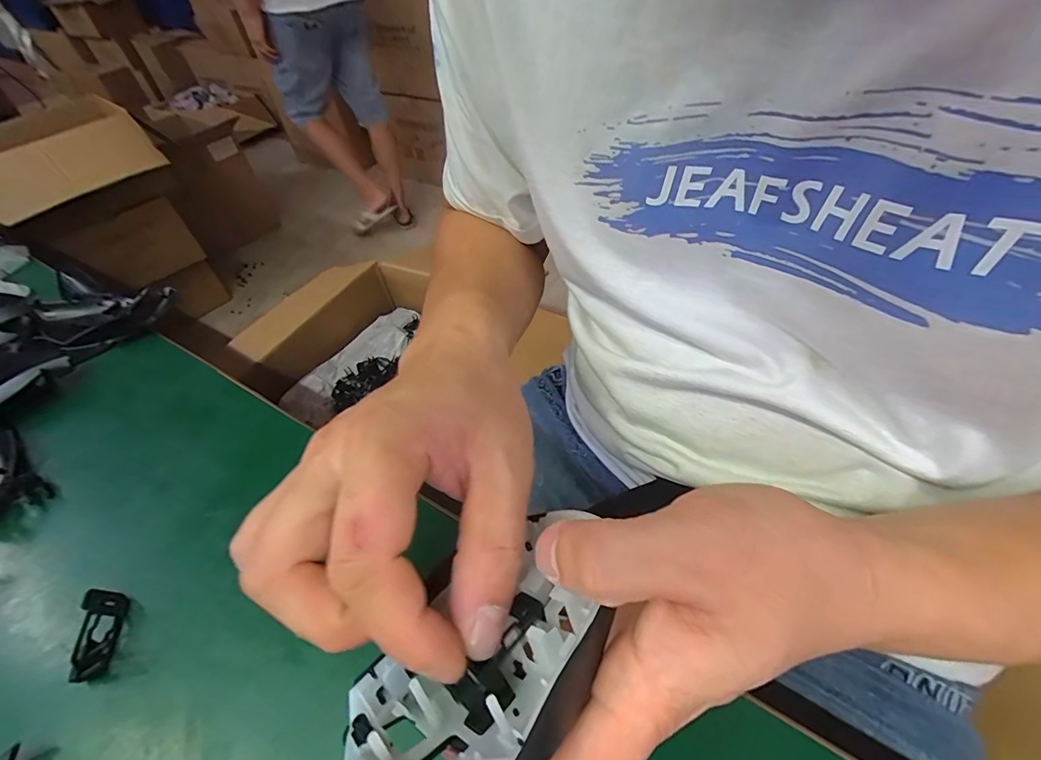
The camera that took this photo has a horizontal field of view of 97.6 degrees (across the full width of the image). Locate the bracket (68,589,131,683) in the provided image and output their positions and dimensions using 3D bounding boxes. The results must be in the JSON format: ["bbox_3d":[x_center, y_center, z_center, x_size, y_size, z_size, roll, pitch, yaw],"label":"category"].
[{"bbox_3d":[-0.220,0.132,0.236,0.012,0.020,0.041,-13,46,-8],"label":"bracket"}]

